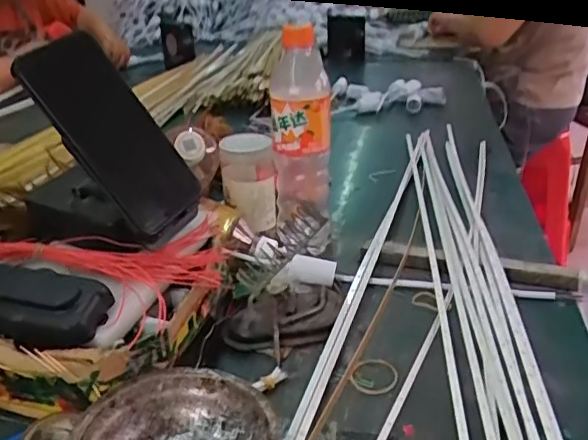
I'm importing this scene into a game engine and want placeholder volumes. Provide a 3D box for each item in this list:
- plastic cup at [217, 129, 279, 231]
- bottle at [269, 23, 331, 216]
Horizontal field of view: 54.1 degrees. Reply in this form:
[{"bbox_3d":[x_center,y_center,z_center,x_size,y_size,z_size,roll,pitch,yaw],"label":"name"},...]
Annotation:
[{"bbox_3d":[-0.050,-0.041,0.641,0.058,0.099,0.064,-5,26,-3],"label":"plastic cup"},{"bbox_3d":[0.007,-0.092,0.603,0.060,0.212,0.066,-4,26,-1],"label":"bottle"}]

